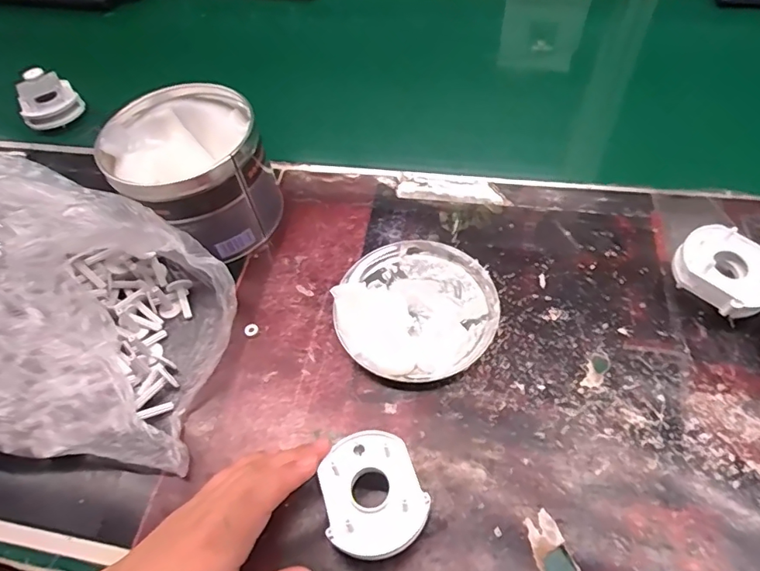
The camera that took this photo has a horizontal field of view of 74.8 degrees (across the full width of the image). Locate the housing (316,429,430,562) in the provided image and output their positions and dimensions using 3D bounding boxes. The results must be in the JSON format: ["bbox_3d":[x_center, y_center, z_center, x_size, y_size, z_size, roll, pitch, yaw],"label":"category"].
[{"bbox_3d":[-0.006,0.131,0.314,0.060,0.024,0.070,-22,57,-10],"label":"housing"}]

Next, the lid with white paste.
[{"bbox_3d":[0.028,0.015,0.403,0.125,0.015,0.127,-2,56,3],"label":"lid with white paste"}]

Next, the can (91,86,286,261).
[{"bbox_3d":[-0.164,-0.097,0.447,0.125,0.098,0.129,-2,56,3],"label":"can"}]

